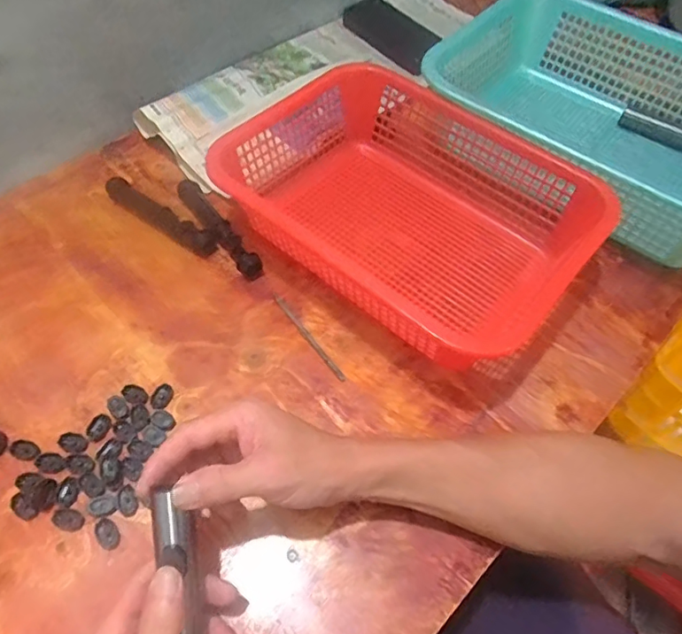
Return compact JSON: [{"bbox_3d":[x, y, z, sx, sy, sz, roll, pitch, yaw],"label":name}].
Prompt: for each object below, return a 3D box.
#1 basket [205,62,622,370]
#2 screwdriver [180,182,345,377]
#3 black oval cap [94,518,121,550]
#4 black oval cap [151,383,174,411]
[{"bbox_3d":[0.063,-0.104,0.516,0.335,0.099,0.247,37,61,19],"label":"basket"},{"bbox_3d":[-0.090,-0.046,0.513,0.024,0.026,0.284,-30,63,-21],"label":"screwdriver"},{"bbox_3d":[-0.175,0.162,0.383,0.015,0.005,0.023,-33,64,-23],"label":"black oval cap"},{"bbox_3d":[-0.156,0.069,0.444,0.017,0.004,0.024,18,57,8],"label":"black oval cap"}]

